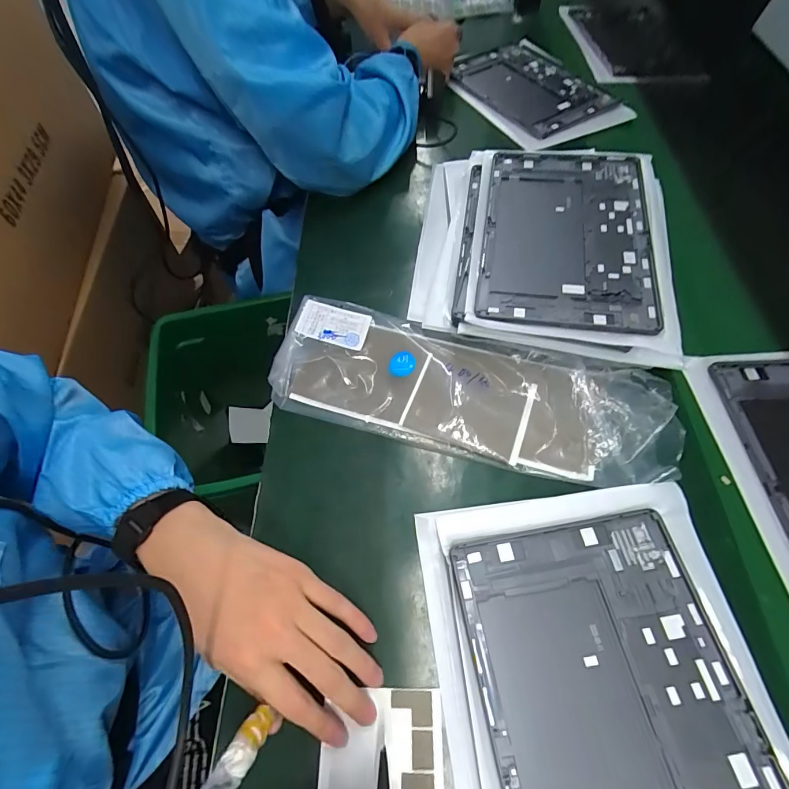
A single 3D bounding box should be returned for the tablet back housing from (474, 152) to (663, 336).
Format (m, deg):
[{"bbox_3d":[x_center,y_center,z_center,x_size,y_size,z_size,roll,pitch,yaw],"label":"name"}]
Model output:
[{"bbox_3d":[0.182,-0.172,0.444,0.167,0.014,0.253,7,64,8],"label":"tablet back housing"}]

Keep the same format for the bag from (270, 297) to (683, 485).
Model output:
[{"bbox_3d":[0.067,-0.005,0.391,0.363,0.032,0.118,16,62,8],"label":"bag"}]

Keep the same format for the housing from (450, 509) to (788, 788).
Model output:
[{"bbox_3d":[0.146,0.215,0.266,0.167,0.013,0.252,-8,61,-5],"label":"housing"}]

